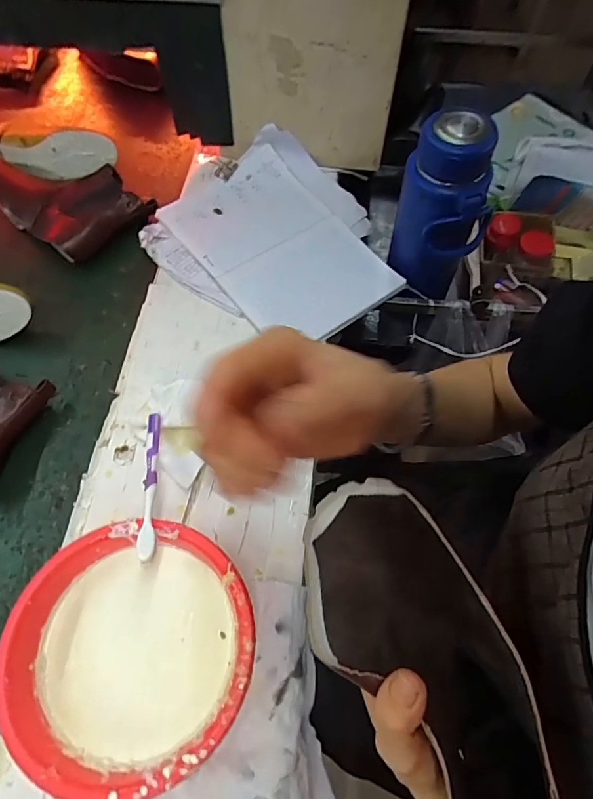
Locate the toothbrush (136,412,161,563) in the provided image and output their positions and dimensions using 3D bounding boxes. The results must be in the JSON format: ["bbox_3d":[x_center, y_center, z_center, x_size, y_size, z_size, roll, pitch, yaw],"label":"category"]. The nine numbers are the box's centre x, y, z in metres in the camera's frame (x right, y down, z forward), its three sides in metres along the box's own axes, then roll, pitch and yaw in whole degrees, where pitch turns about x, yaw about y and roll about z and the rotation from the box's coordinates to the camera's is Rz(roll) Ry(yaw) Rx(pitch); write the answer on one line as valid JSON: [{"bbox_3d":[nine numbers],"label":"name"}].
[{"bbox_3d":[-0.138,0.075,0.438,0.014,0.014,0.175,-10,41,-6],"label":"toothbrush"}]

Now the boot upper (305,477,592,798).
[{"bbox_3d":[0.080,0.166,0.255,0.082,0.105,0.245,-26,76,-13],"label":"boot upper"}]

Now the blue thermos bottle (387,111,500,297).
[{"bbox_3d":[0.175,-0.216,0.577,0.109,0.236,0.095,17,65,8],"label":"blue thermos bottle"}]

